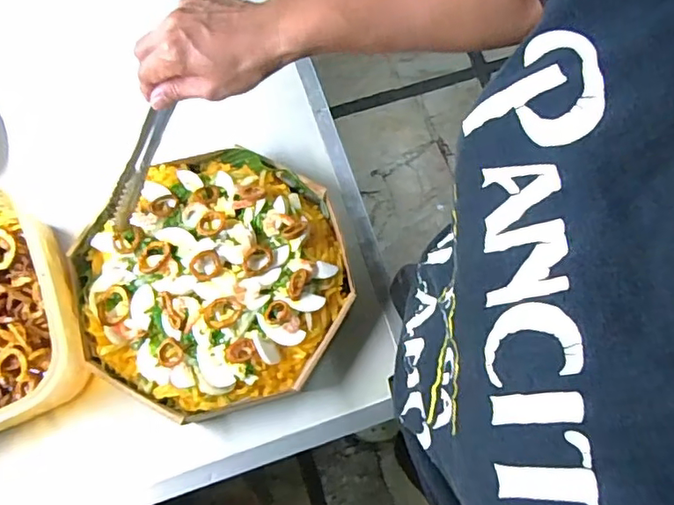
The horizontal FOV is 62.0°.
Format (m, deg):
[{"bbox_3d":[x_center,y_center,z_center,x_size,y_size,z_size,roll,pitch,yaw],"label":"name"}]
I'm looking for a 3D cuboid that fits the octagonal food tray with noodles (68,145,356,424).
[{"bbox_3d":[-0.119,0.024,0.549,0.254,0.060,0.255,30,76,7],"label":"octagonal food tray with noodles"}]

